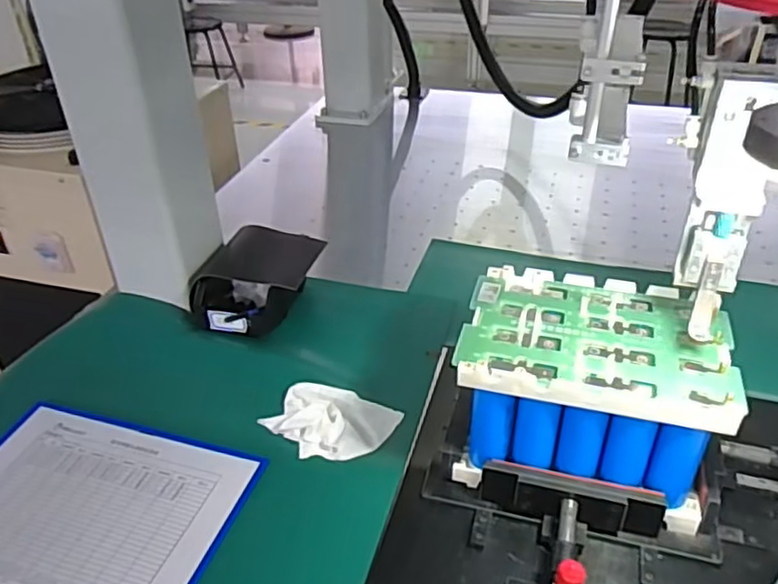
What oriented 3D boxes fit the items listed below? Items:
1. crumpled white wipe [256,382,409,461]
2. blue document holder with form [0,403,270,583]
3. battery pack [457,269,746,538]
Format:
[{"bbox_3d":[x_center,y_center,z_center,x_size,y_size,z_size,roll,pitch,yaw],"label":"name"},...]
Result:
[{"bbox_3d":[-0.067,0.145,0.766,0.135,0.026,0.098,16,39,22],"label":"crumpled white wipe"},{"bbox_3d":[-0.310,0.220,0.680,0.300,0.009,0.225,11,37,16],"label":"blue document holder with form"},{"bbox_3d":[0.199,0.093,0.673,0.237,0.136,0.180,9,36,14],"label":"battery pack"}]

